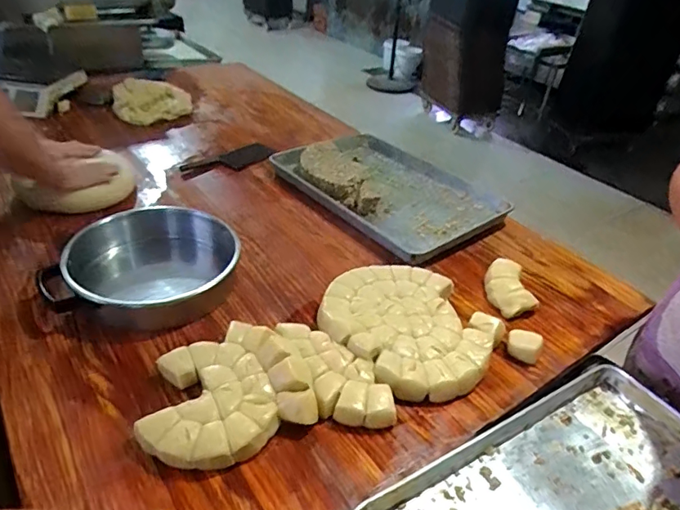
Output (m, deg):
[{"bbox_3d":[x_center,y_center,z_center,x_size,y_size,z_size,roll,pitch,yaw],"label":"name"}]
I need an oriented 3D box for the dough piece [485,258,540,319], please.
[{"bbox_3d":[0.363,0.071,1.086,0.095,0.048,0.162,3,36,-4],"label":"dough piece"}]

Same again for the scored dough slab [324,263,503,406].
[{"bbox_3d":[0.130,0.129,0.946,0.287,0.048,0.326,-20,43,-31],"label":"scored dough slab"}]

